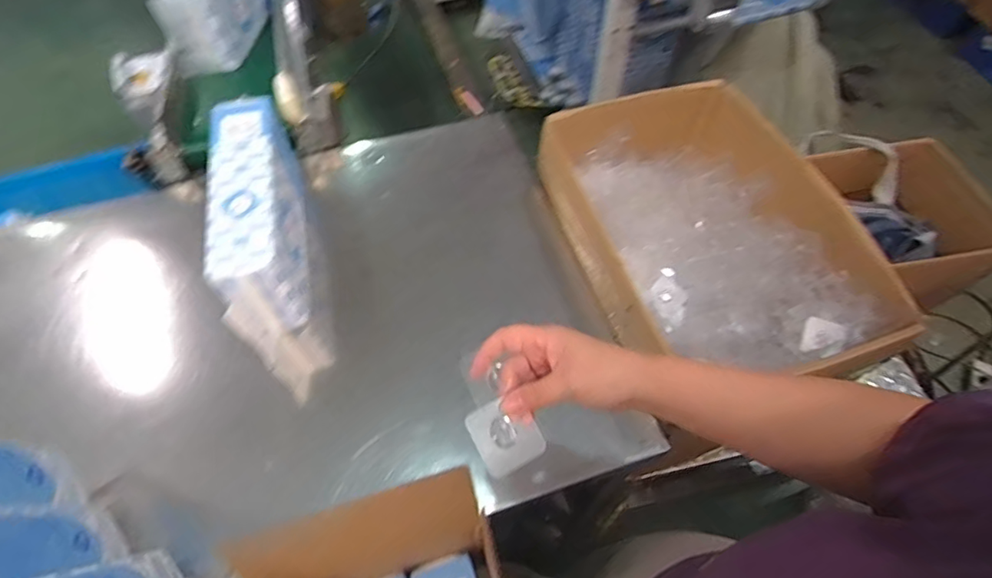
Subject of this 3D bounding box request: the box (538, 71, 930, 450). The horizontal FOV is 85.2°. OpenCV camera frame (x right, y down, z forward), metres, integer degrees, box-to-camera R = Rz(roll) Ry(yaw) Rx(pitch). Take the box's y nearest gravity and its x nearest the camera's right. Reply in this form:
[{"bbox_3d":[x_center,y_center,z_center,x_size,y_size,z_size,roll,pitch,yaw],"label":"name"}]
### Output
[{"bbox_3d":[0.341,-0.094,0.906,0.416,0.181,0.564,-13,59,-8],"label":"box"}]

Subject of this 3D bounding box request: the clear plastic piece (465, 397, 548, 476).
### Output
[{"bbox_3d":[0.008,0.121,0.451,0.053,0.004,0.057,-28,83,-17],"label":"clear plastic piece"}]

